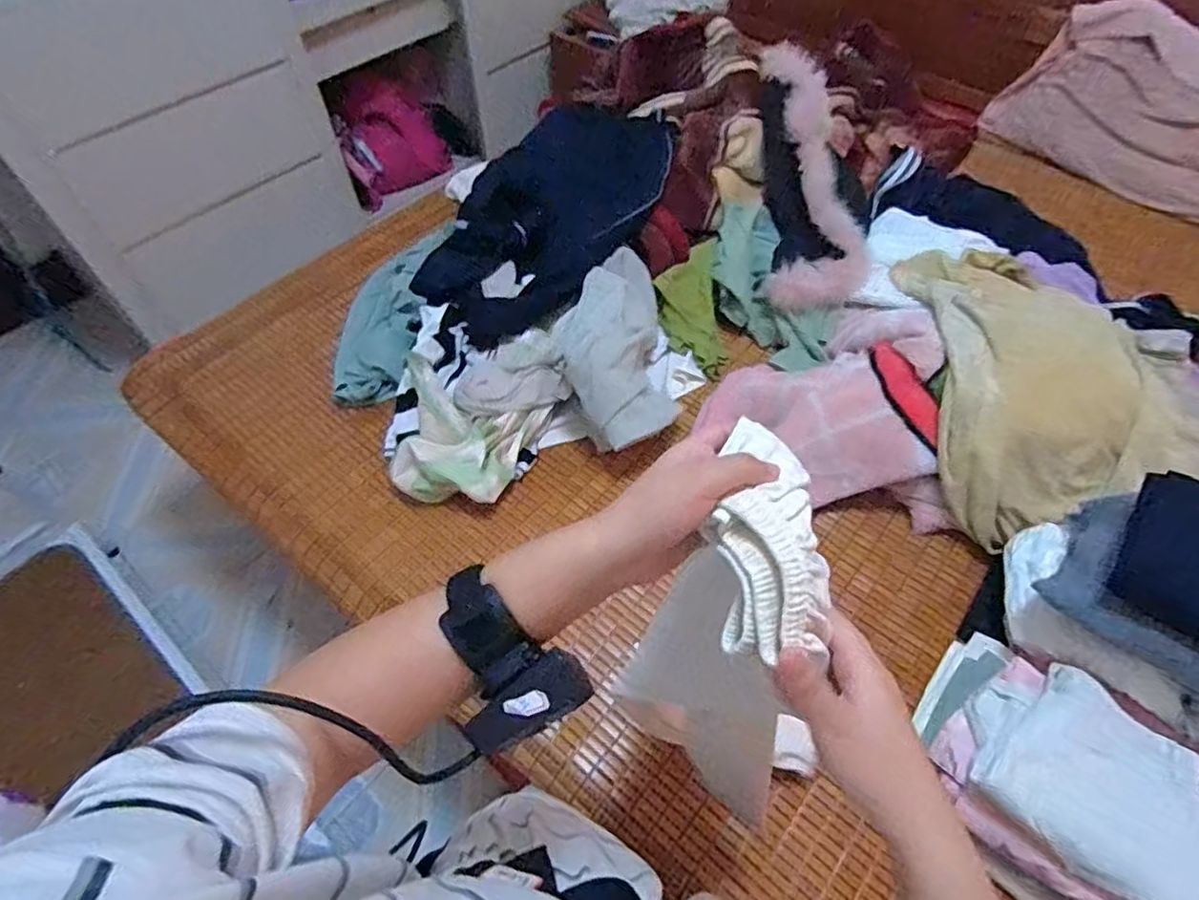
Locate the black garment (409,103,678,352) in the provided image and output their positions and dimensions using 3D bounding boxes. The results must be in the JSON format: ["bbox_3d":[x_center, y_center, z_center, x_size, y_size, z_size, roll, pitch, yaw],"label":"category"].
[{"bbox_3d":[-0.110,-0.490,1.312,0.395,0.127,0.613,30,60,19],"label":"black garment"}]

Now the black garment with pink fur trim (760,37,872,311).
[{"bbox_3d":[0.399,-0.534,1.285,0.181,0.125,0.568,-1,74,-1],"label":"black garment with pink fur trim"}]

